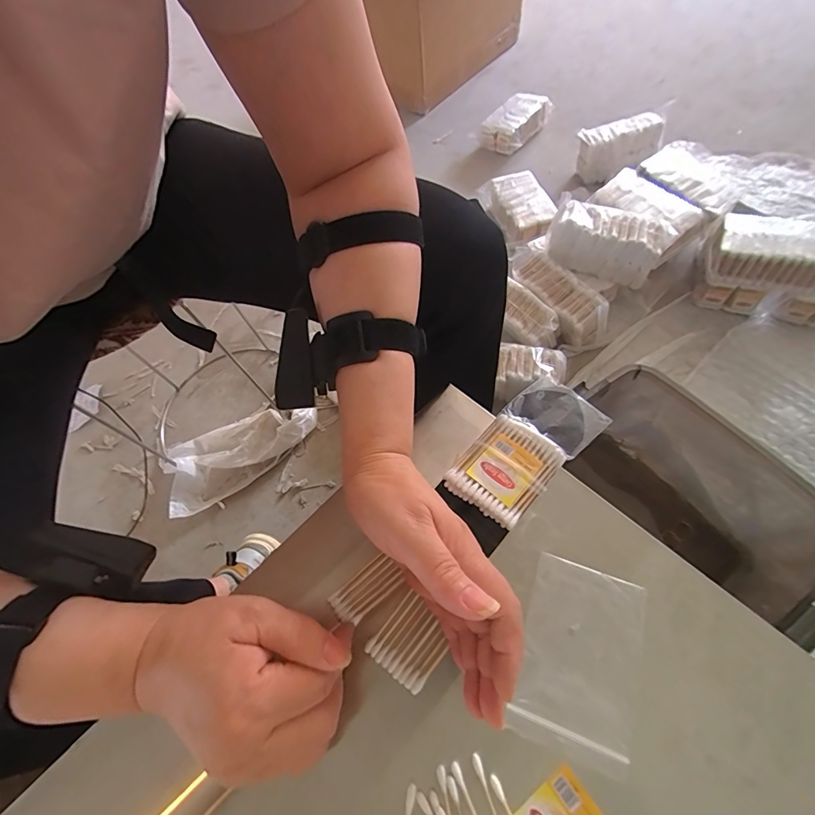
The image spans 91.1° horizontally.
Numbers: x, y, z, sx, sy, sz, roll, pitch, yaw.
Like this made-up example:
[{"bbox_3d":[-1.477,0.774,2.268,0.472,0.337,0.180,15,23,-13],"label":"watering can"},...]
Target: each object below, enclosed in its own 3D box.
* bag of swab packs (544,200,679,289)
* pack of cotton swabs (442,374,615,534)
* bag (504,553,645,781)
[{"bbox_3d":[0.415,-0.344,0.844,0.229,0.112,0.081,20,67,17],"label":"bag of swab packs"},{"bbox_3d":[0.093,0.030,0.308,0.065,0.014,0.127,38,73,23],"label":"pack of cotton swabs"},{"bbox_3d":[0.106,0.153,0.248,0.067,0.006,0.101,16,66,15],"label":"bag"}]

